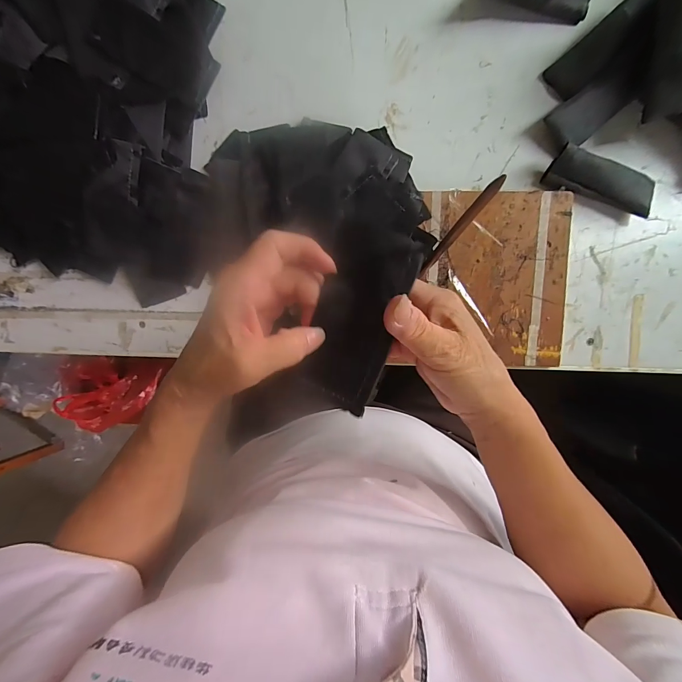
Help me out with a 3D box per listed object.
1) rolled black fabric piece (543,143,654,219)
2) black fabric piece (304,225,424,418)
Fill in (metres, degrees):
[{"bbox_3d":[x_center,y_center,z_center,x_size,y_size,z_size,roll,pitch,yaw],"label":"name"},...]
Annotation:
[{"bbox_3d":[0.257,-0.155,0.331,0.103,0.028,0.037,20,96,2],"label":"rolled black fabric piece"},{"bbox_3d":[0.011,-0.012,0.211,0.050,0.009,0.112,15,105,2],"label":"black fabric piece"}]

